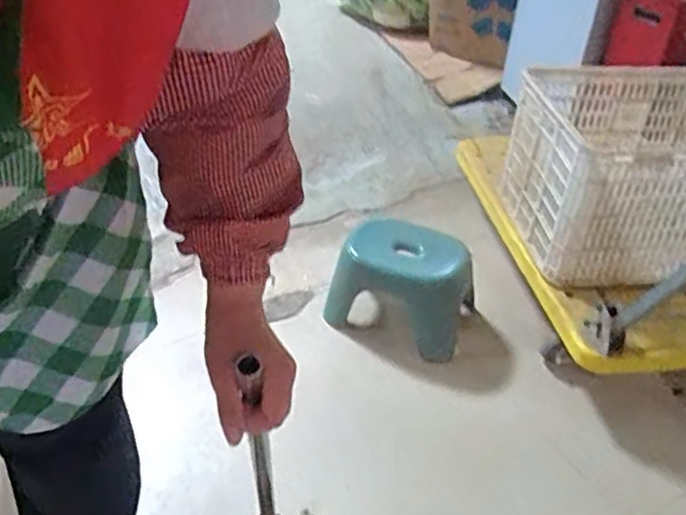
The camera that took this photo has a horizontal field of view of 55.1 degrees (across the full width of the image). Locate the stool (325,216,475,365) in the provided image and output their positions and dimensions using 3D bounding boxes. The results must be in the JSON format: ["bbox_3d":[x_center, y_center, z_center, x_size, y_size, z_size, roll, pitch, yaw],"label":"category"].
[{"bbox_3d":[0.129,0.054,1.511,0.320,0.212,0.205,14,39,13],"label":"stool"}]

